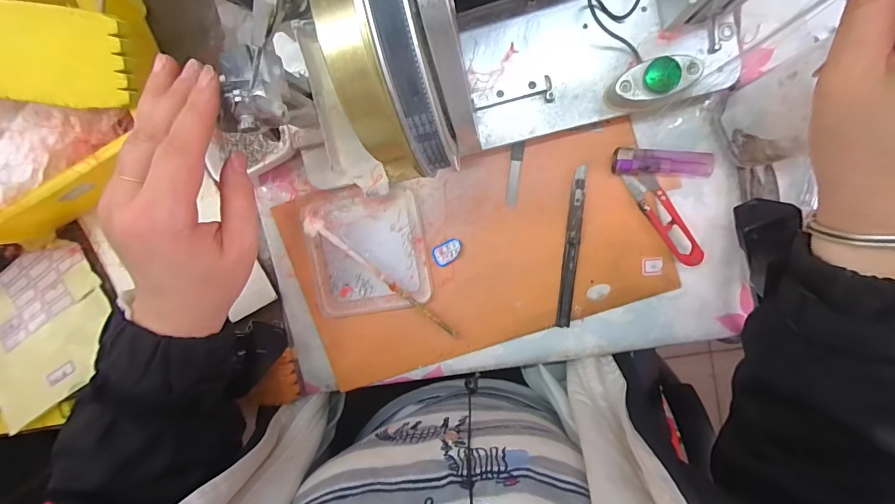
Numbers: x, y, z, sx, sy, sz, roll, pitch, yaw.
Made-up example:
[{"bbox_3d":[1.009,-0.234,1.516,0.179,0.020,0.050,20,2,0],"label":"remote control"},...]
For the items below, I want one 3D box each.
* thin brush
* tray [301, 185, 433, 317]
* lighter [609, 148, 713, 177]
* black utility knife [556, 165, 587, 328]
[{"bbox_3d":[-0.061,0.024,0.354,0.167,0.014,0.014,39,100,1],"label":"thin brush"},{"bbox_3d":[-0.074,0.000,0.356,0.107,0.011,0.111,-8,96,8],"label":"tray"},{"bbox_3d":[0.173,-0.071,0.314,0.081,0.016,0.020,3,98,6],"label":"lighter"},{"bbox_3d":[0.107,-0.002,0.335,0.013,0.009,0.137,4,98,6],"label":"black utility knife"}]

